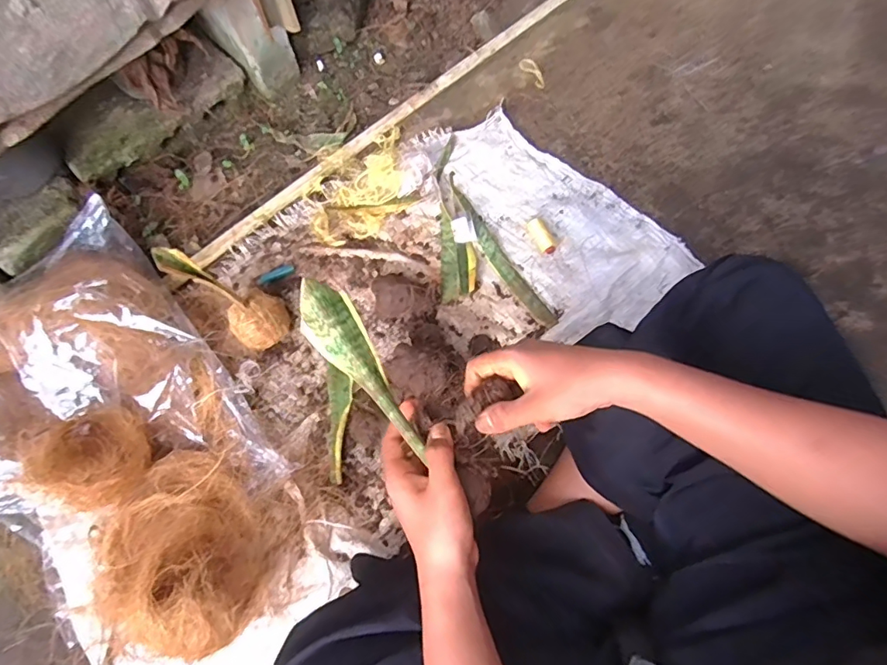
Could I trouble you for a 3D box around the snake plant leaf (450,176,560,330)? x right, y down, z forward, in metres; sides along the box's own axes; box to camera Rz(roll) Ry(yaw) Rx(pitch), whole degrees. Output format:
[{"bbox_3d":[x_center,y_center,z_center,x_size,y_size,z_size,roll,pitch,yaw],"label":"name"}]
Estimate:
[{"bbox_3d":[0.076,-0.125,0.744,0.034,0.012,0.282,-30,75,-10],"label":"snake plant leaf"}]

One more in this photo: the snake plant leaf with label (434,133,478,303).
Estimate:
[{"bbox_3d":[0.017,-0.181,0.753,0.051,0.027,0.266,-4,72,-2],"label":"snake plant leaf with label"}]

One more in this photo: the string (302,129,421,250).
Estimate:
[{"bbox_3d":[-0.131,-0.226,0.771,0.162,0.027,0.167,-17,73,-6],"label":"string"}]

